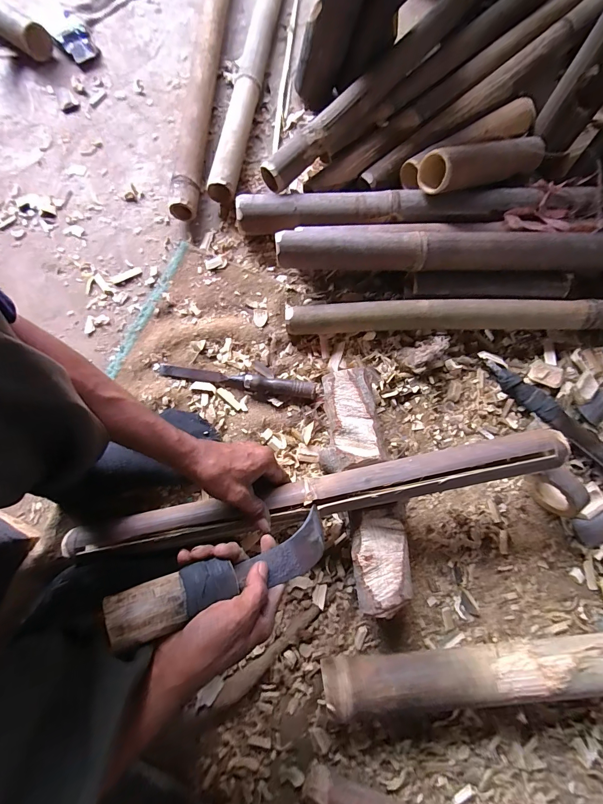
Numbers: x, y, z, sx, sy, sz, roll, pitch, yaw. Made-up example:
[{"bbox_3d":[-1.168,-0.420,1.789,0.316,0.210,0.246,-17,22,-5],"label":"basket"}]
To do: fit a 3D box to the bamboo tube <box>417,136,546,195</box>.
[{"bbox_3d":[0.305,-0.391,0.573,0.251,0.068,0.053,-20,80,-18],"label":"bamboo tube"}]

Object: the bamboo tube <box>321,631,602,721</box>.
[{"bbox_3d":[0.232,0.354,0.463,0.409,0.067,0.066,-5,79,-2],"label":"bamboo tube"}]

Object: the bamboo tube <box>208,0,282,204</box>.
[{"bbox_3d":[-0.086,-0.653,0.654,0.056,0.052,0.636,10,79,1],"label":"bamboo tube"}]

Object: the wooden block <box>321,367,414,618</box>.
[{"bbox_3d":[0.086,0.118,0.512,0.093,0.058,0.328,-13,80,-4],"label":"wooden block"}]

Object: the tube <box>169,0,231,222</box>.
[{"bbox_3d":[-0.173,-0.611,0.645,0.043,0.043,0.614,5,79,0],"label":"tube"}]

